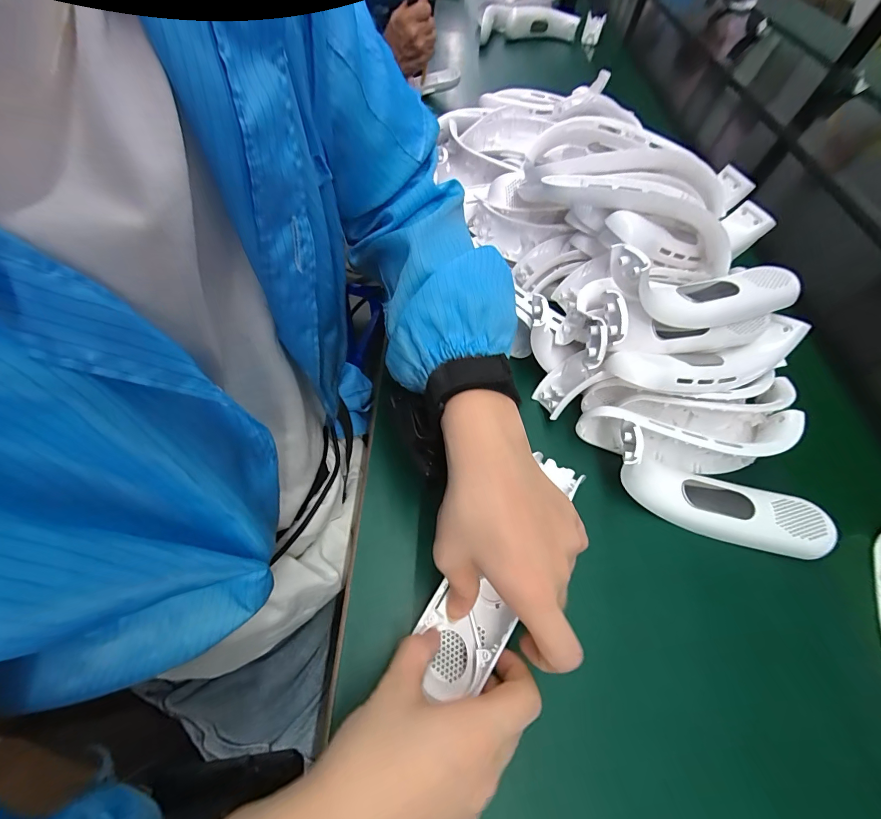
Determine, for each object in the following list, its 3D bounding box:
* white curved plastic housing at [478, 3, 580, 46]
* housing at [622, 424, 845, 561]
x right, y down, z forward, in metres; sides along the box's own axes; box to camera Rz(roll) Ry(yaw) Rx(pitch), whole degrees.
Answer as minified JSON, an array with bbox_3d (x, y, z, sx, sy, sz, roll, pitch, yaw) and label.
[{"bbox_3d":[0.218,-0.952,0.967,0.307,0.046,0.097,-29,62,-23],"label":"white curved plastic housing"},{"bbox_3d":[0.227,0.070,0.319,0.184,0.070,0.045,17,55,7],"label":"housing"}]

